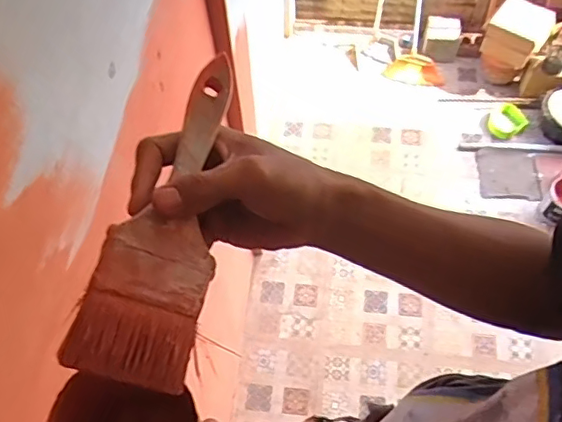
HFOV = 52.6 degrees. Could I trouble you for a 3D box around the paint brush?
[{"bbox_3d":[-0.058,-0.001,0.325,0.061,0.010,0.194,21,69,-12],"label":"paint brush"}]

